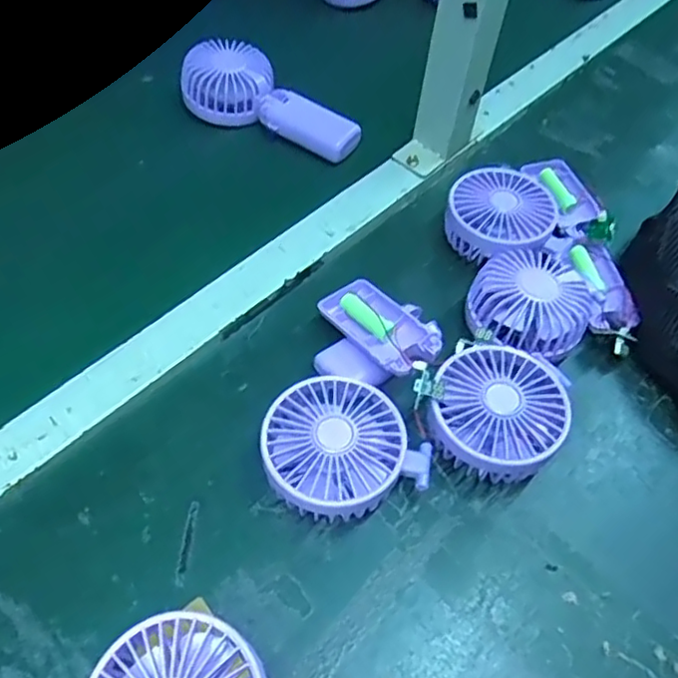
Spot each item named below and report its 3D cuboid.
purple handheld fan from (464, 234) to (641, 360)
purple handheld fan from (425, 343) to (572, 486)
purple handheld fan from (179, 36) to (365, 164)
[{"bbox_3d":[0.170,-0.031,0.476,0.148,0.044,0.104,-31,62,-22],"label":"purple handheld fan"},{"bbox_3d":[0.102,0.049,0.416,0.081,0.045,0.089,2,55,-2],"label":"purple handheld fan"},{"bbox_3d":[-0.062,-0.227,0.596,0.175,0.042,0.077,26,57,15],"label":"purple handheld fan"}]

